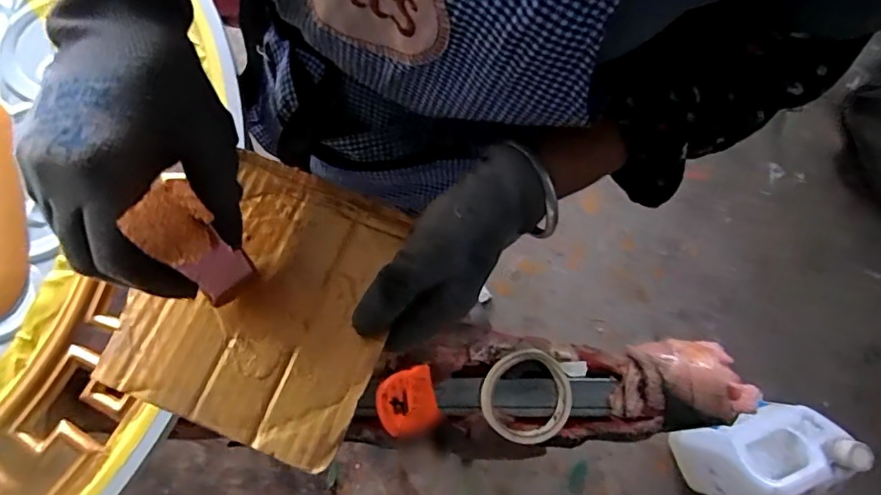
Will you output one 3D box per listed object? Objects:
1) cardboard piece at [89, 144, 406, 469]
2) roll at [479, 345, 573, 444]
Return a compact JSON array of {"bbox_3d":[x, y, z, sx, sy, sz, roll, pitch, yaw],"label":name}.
[{"bbox_3d":[-0.101,0.029,0.324,0.143,0.007,0.158,21,73,6],"label":"cardboard piece"},{"bbox_3d":[0.087,0.150,0.550,0.089,0.023,0.093,1,79,-5],"label":"roll"}]

